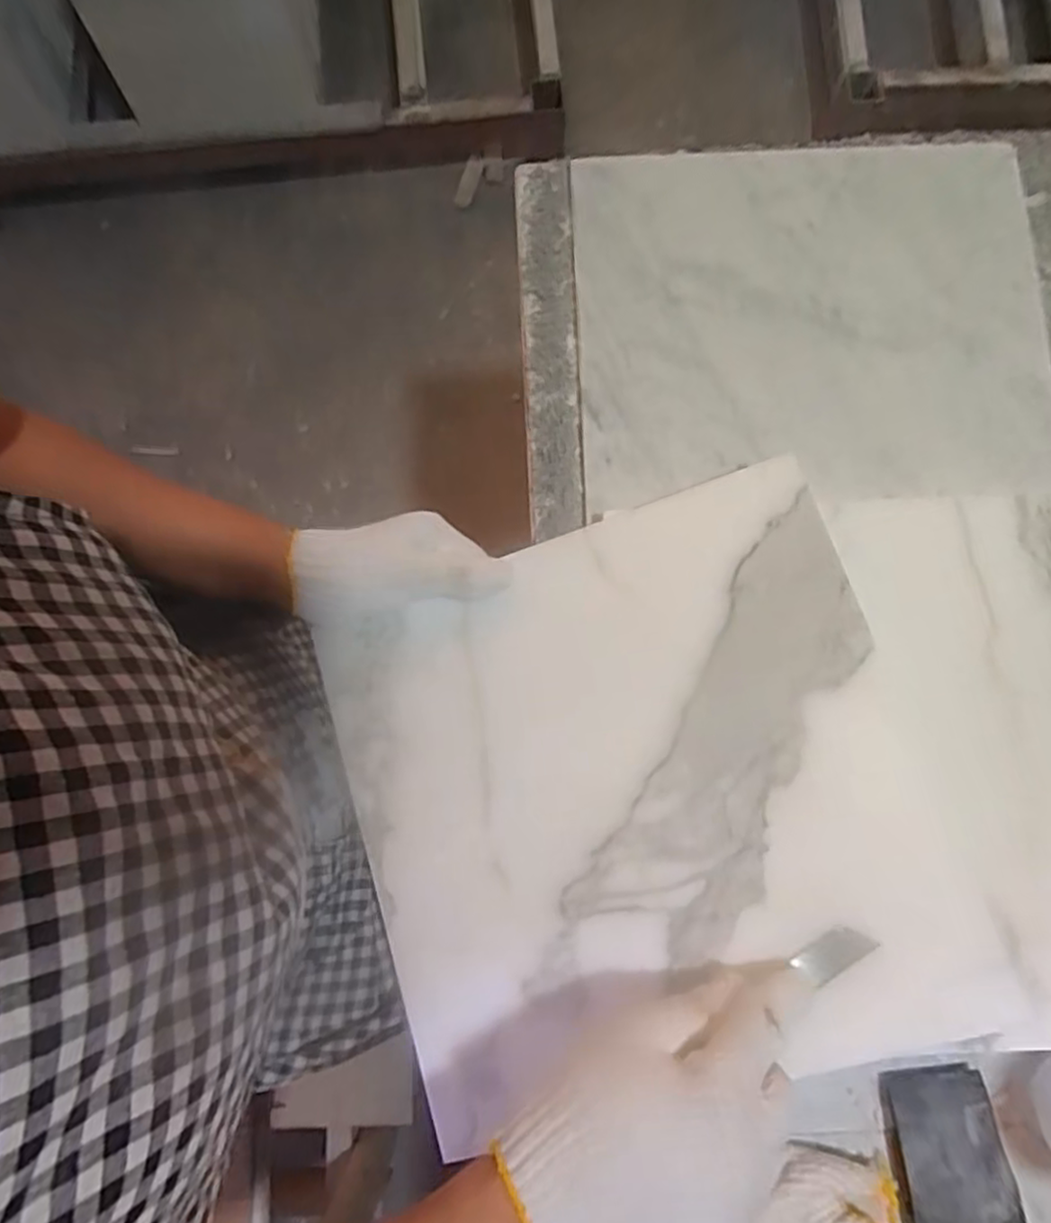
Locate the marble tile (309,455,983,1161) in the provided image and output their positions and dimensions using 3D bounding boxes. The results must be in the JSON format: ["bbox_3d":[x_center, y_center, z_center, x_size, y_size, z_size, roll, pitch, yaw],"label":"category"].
[{"bbox_3d":[0.049,0.091,0.374,0.297,0.013,0.267,-21,79,7],"label":"marble tile"}]

